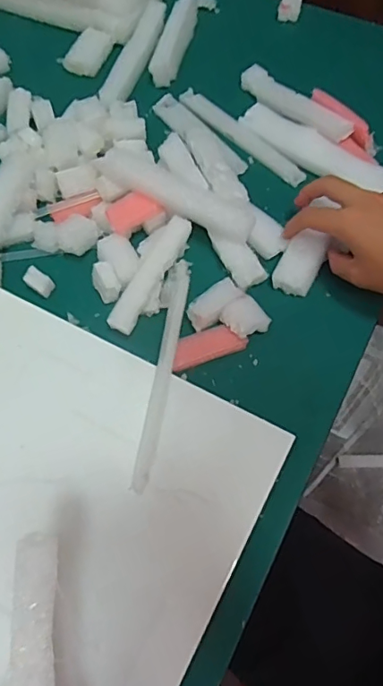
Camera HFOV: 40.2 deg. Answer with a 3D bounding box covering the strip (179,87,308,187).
[{"bbox_3d":[0.053,-0.220,0.554,0.022,0.007,0.170,-42,70,-17],"label":"strip"}]

